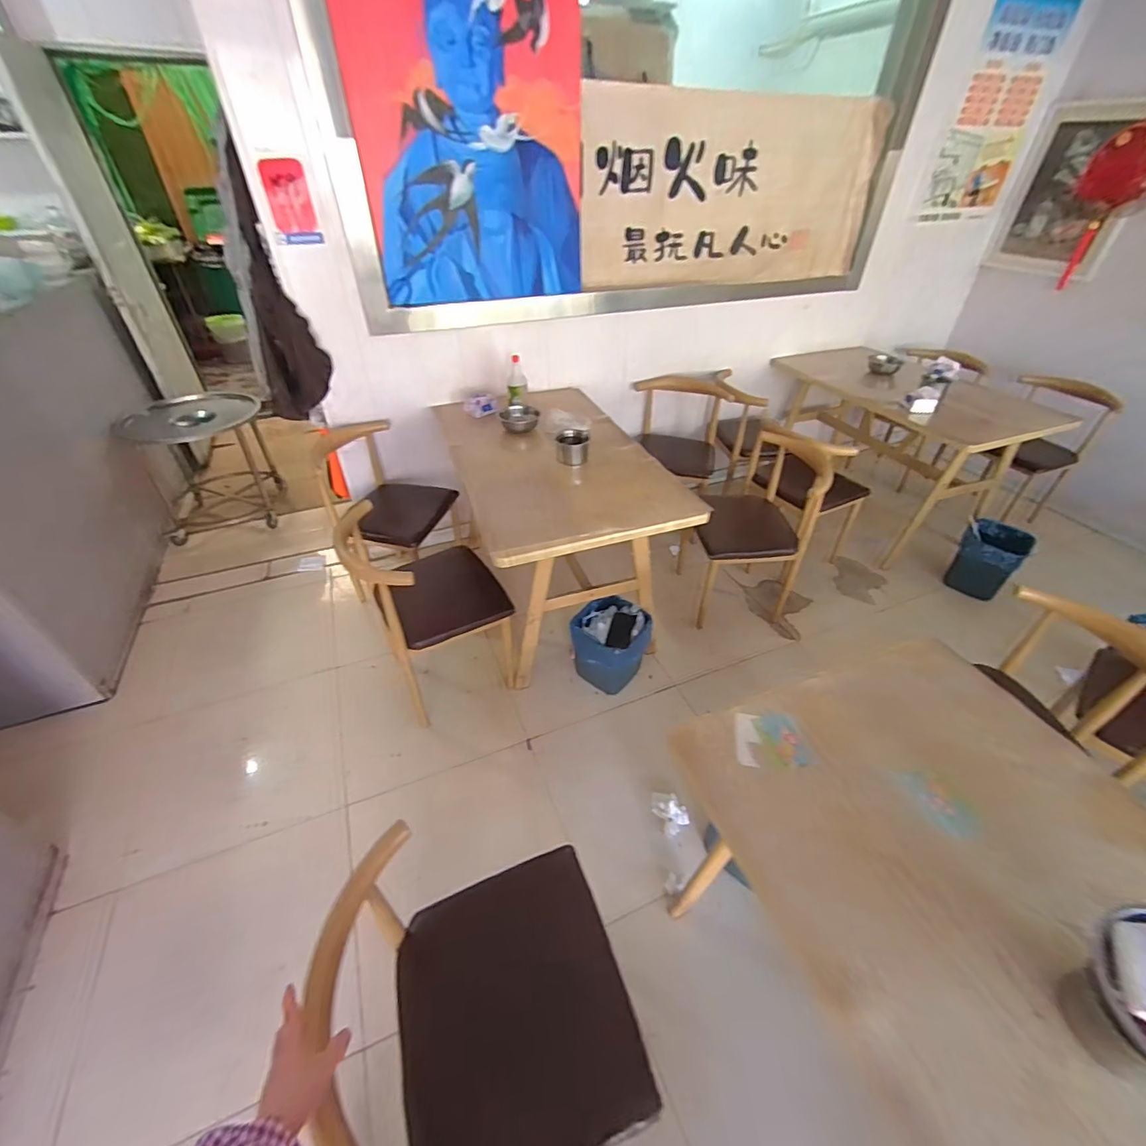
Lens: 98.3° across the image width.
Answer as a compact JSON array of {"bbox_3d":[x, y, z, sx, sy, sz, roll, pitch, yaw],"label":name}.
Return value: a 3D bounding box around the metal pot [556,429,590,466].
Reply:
[{"bbox_3d":[-0.001,-0.458,1.801,0.118,0.084,0.112,0,40,0],"label":"metal pot"}]

